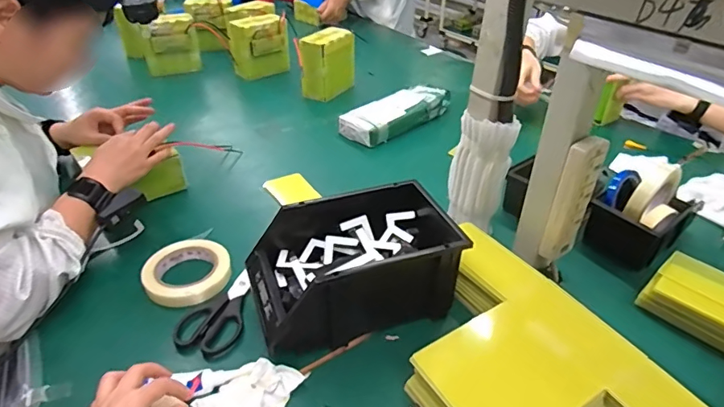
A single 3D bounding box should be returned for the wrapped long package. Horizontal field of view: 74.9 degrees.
[{"bbox_3d":[0.079,-0.204,1.090,0.271,0.066,0.099,-28,44,-34],"label":"wrapped long package"}]

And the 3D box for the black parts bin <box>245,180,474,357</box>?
[{"bbox_3d":[-0.008,0.074,0.611,0.261,0.115,0.155,-12,37,-17],"label":"black parts bin"}]

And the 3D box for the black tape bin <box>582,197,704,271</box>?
[{"bbox_3d":[0.414,0.023,0.710,0.138,0.087,0.118,-25,43,-32],"label":"black tape bin"}]

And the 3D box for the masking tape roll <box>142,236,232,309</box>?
[{"bbox_3d":[-0.246,0.092,0.665,0.115,0.020,0.117,1,35,-1],"label":"masking tape roll"}]

